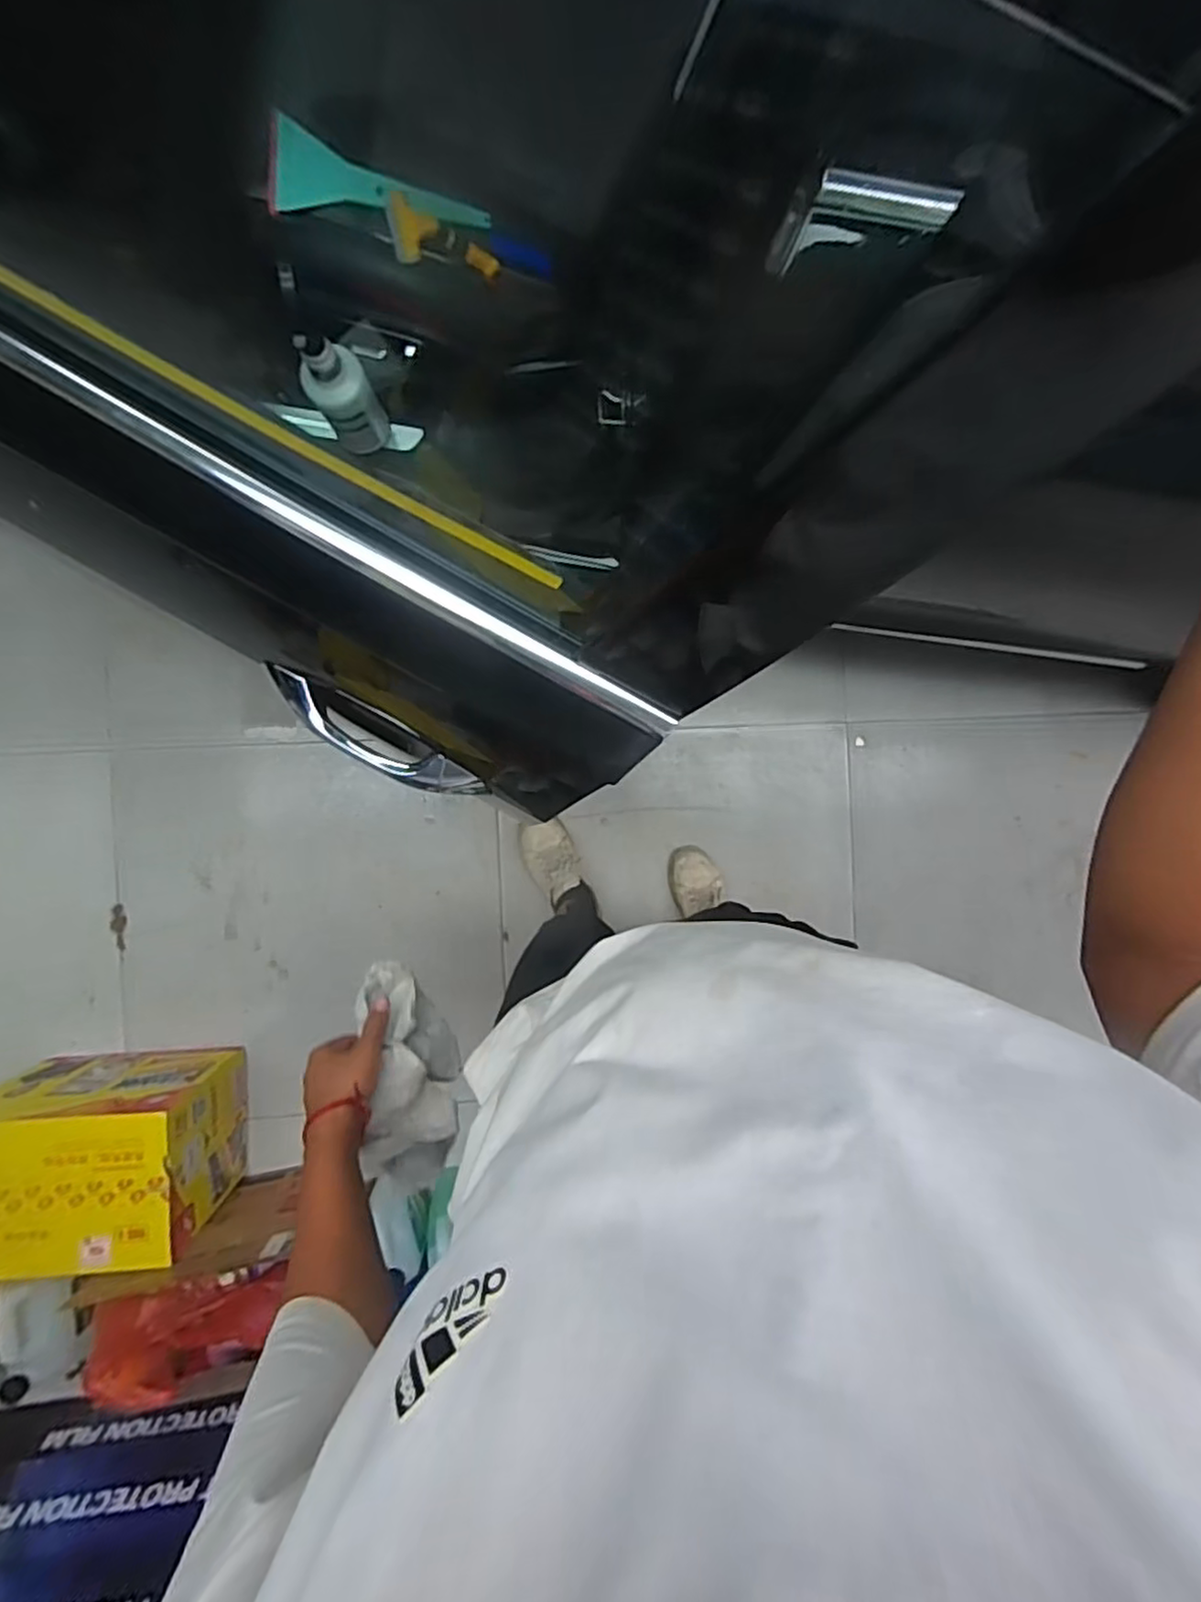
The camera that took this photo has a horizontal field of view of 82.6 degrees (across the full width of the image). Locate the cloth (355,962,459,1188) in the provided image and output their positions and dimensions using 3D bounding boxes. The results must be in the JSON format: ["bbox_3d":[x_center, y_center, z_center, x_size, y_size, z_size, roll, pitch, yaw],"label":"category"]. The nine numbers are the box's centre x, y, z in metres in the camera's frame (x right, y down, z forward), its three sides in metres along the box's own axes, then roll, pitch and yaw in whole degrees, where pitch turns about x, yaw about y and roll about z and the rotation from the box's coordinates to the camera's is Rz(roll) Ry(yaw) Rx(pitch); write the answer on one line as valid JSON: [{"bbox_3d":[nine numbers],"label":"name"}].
[{"bbox_3d":[-0.212,0.281,0.747,0.094,0.106,0.232,-11,56,-6],"label":"cloth"}]

